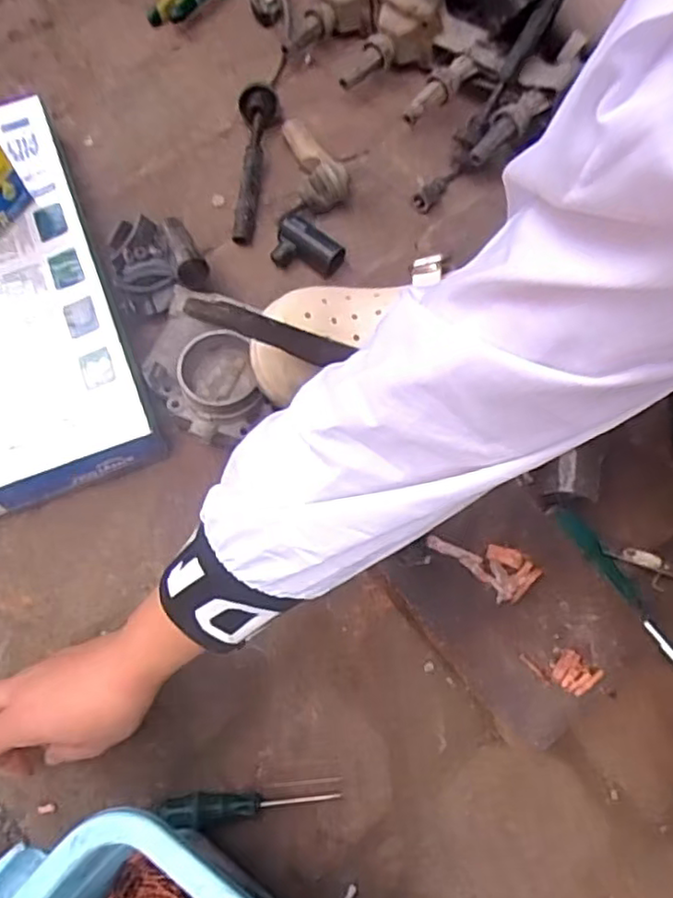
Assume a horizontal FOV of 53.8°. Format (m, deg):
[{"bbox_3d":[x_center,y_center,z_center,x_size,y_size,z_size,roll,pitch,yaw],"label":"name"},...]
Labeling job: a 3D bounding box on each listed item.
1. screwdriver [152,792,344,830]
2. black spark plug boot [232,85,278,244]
[{"bbox_3d":[-0.062,0.244,0.456,0.122,0.019,0.020,-6,67,-2],"label":"screwdriver"},{"bbox_3d":[-0.084,-0.277,0.652,0.034,0.029,0.170,5,80,4],"label":"black spark plug boot"}]

